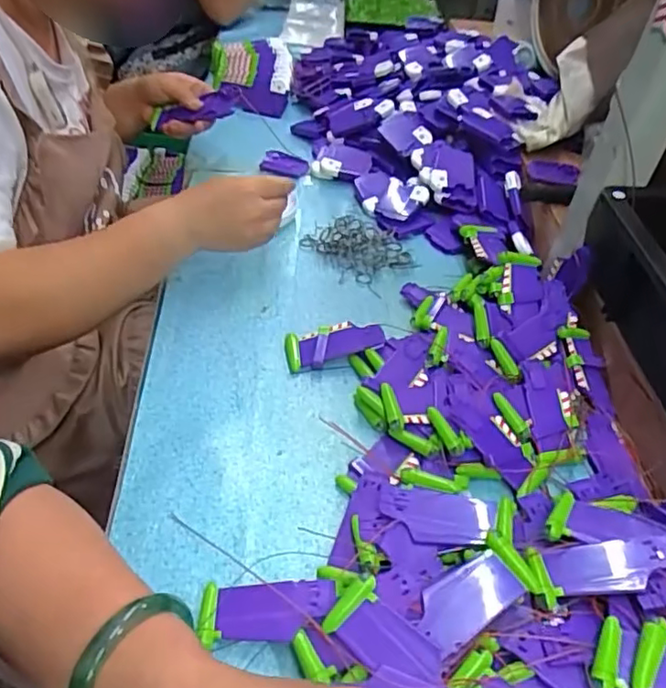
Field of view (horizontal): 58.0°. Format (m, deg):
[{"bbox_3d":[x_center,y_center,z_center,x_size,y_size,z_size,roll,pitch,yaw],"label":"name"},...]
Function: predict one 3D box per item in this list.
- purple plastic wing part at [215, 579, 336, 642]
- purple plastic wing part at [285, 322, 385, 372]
[{"bbox_3d":[-0.036,0.170,0.386,0.076,0.008,0.036,-10,45,1],"label":"purple plastic wing part"},{"bbox_3d":[0.001,0.000,0.562,0.090,0.017,0.037,-12,45,3],"label":"purple plastic wing part"}]

